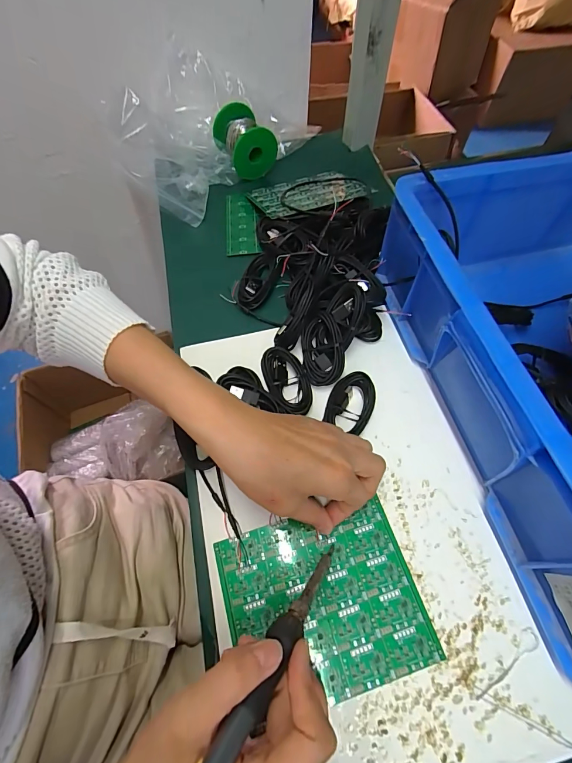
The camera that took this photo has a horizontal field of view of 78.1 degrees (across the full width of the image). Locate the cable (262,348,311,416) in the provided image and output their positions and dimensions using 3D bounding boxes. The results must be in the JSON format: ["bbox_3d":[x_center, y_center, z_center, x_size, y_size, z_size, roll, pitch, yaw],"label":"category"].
[{"bbox_3d":[0.001,-0.001,0.354,0.042,0.014,0.074,-21,63,-7],"label":"cable"}]

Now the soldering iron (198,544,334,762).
[{"bbox_3d":[-0.020,0.180,0.197,0.017,0.018,0.210,29,38,18],"label":"soldering iron"}]

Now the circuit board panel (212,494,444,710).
[{"bbox_3d":[0.028,0.168,0.273,0.143,0.006,0.121,-17,62,-5],"label":"circuit board panel"}]

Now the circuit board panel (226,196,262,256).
[{"bbox_3d":[-0.059,-0.213,0.479,0.043,0.009,0.116,-5,62,1],"label":"circuit board panel"}]

